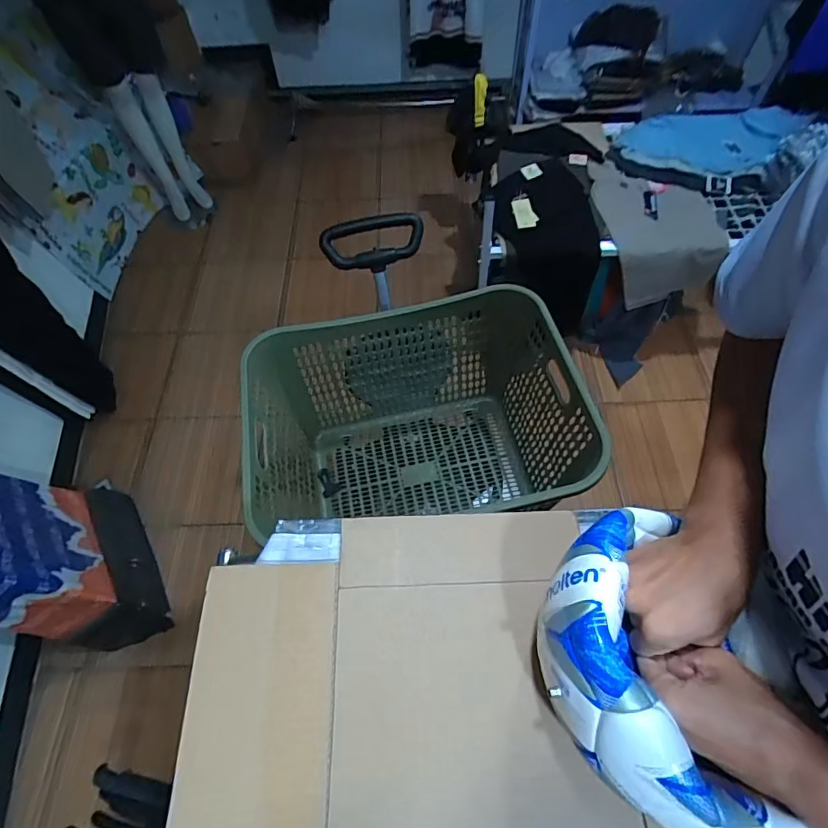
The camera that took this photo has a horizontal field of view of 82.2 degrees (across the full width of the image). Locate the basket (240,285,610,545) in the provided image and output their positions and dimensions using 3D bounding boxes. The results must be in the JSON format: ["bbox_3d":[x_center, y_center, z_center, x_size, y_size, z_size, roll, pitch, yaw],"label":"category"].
[{"bbox_3d":[0.002,0.044,0.918,0.557,0.315,0.405,-7,59,-2],"label":"basket"}]

